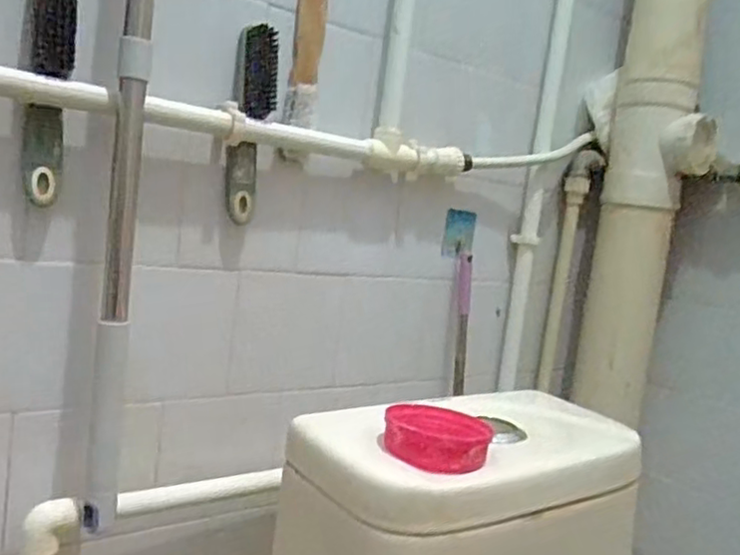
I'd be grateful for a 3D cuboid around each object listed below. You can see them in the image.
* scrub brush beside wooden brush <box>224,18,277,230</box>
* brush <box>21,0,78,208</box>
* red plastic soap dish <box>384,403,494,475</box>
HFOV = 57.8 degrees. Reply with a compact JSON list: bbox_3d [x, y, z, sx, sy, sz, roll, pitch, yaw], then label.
[{"bbox_3d":[-0.131,-0.168,0.737,0.040,0.206,0.030,4,7,-27],"label":"scrub brush beside wooden brush"},{"bbox_3d":[-0.295,-0.175,0.613,0.040,0.207,0.025,2,8,-37],"label":"brush"},{"bbox_3d":[0.058,0.138,0.585,0.091,0.028,0.094,8,6,11],"label":"red plastic soap dish"}]

